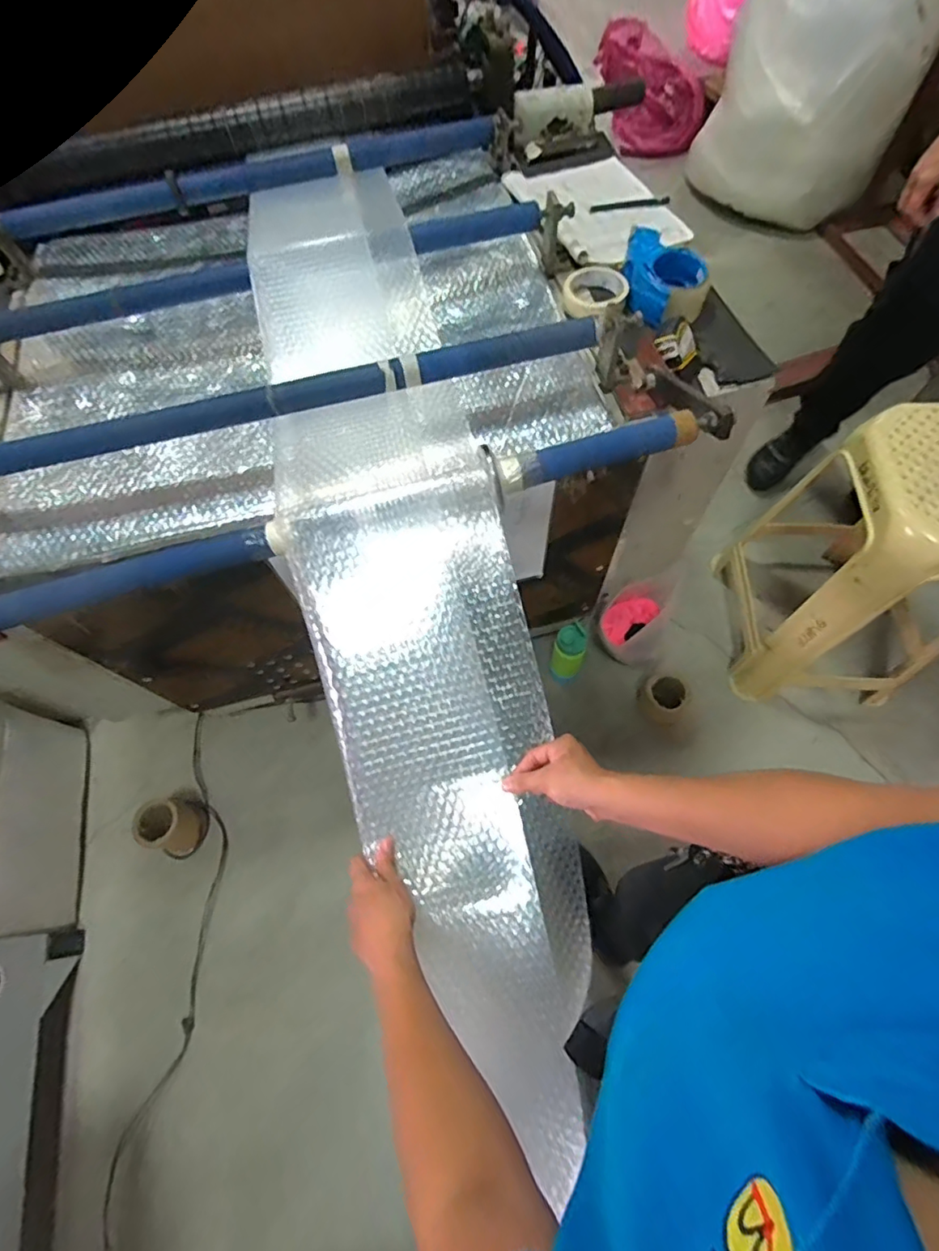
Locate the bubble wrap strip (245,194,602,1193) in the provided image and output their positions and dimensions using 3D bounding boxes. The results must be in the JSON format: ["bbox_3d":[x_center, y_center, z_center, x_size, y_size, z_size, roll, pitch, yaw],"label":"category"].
[{"bbox_3d":[-0.090,-0.117,0.635,0.222,0.150,1.209,-14,77,-3],"label":"bubble wrap strip"}]

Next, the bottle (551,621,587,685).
[{"bbox_3d":[0.237,0.072,1.273,0.075,0.212,0.067,14,66,9],"label":"bottle"}]

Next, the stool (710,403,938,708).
[{"bbox_3d":[0.812,-0.092,1.121,0.324,0.589,0.373,0,65,3],"label":"stool"}]

